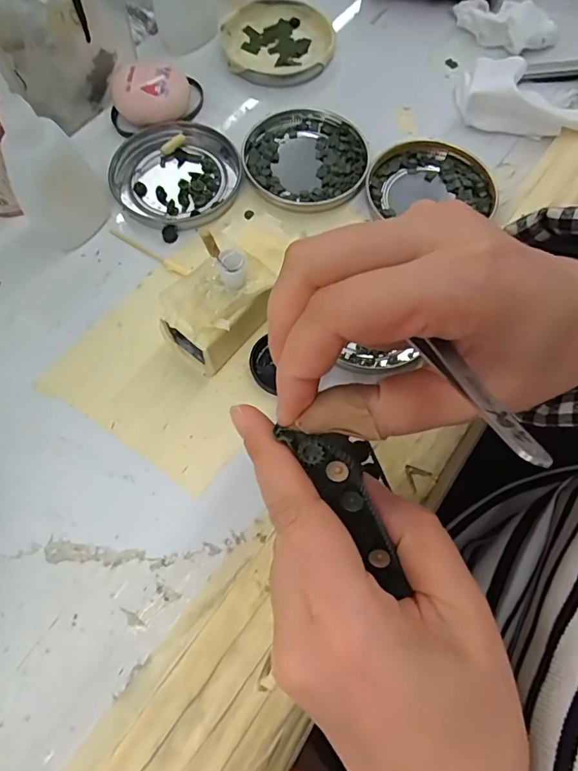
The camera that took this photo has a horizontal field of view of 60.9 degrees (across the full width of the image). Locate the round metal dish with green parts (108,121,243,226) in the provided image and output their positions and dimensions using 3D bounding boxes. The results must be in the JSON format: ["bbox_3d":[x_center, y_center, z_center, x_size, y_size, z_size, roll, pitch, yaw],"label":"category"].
[{"bbox_3d":[-0.070,-0.134,0.309,0.074,0.009,0.073,0,68,0],"label":"round metal dish with green parts"}]

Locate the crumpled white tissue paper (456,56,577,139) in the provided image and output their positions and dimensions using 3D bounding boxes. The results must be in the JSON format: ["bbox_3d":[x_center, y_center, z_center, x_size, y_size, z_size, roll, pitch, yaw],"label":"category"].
[{"bbox_3d":[0.169,-0.195,0.326,0.104,0.024,0.048,9,69,4],"label":"crumpled white tissue paper"}]

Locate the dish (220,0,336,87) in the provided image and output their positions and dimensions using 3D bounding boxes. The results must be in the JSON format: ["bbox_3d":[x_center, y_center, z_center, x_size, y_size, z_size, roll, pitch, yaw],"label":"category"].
[{"bbox_3d":[-0.008,-0.247,0.354,0.077,0.009,0.077,0,68,0],"label":"dish"}]

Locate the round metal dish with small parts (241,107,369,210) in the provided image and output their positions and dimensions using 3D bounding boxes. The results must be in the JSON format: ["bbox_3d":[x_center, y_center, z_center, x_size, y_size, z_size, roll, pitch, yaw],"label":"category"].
[{"bbox_3d":[0.010,-0.146,0.315,0.076,0.007,0.079,0,68,0],"label":"round metal dish with small parts"}]

